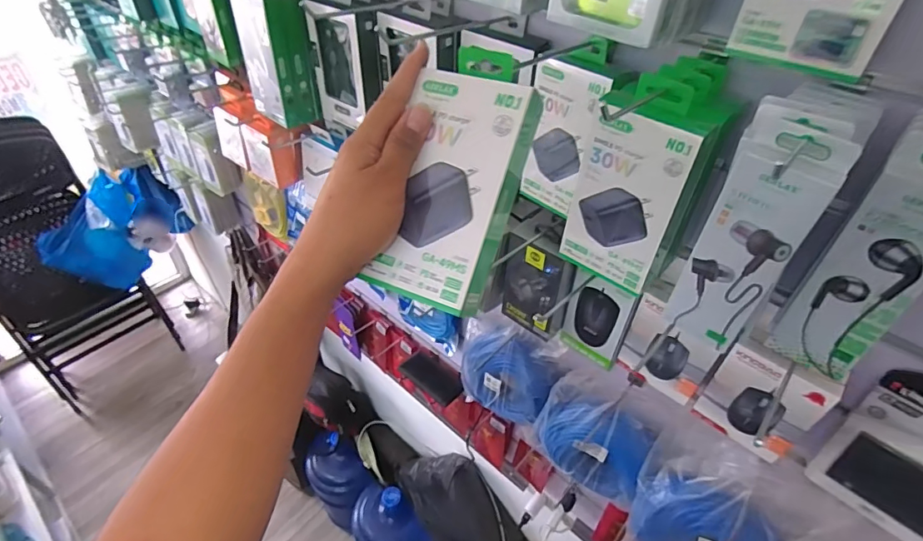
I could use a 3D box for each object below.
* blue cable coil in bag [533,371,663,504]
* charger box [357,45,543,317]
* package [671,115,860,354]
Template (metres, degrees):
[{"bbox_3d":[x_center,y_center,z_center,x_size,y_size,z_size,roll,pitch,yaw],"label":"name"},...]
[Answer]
[{"bbox_3d":[0.196,0.237,0.712,0.155,0.187,0.066,25,47,24],"label":"blue cable coil in bag"},{"bbox_3d":[0.000,-0.064,0.352,0.084,0.179,0.034,17,4,16],"label":"charger box"},{"bbox_3d":[0.216,-0.016,0.371,0.062,0.191,0.031,30,49,28],"label":"package"}]

